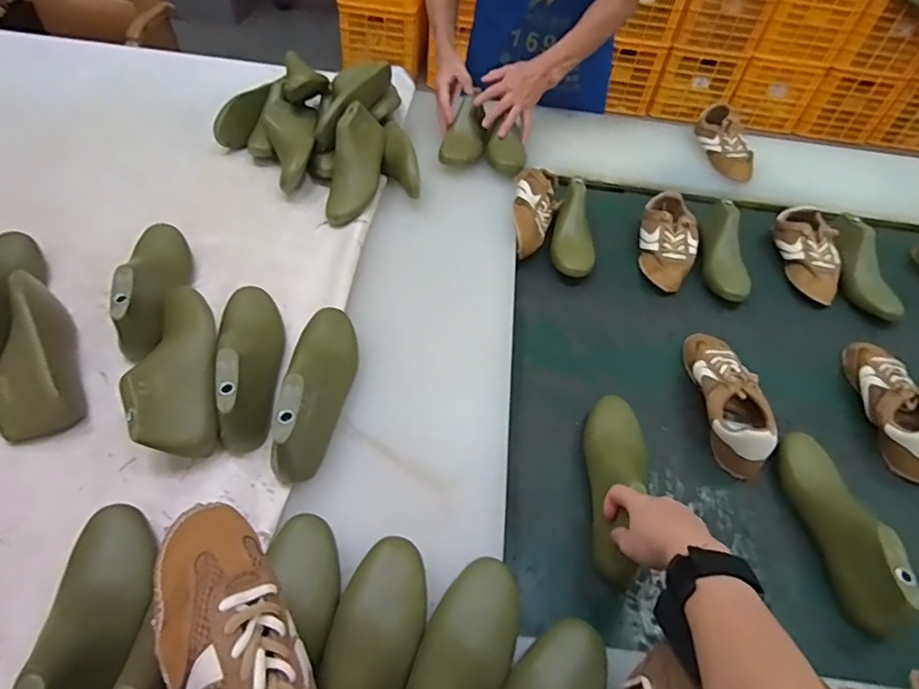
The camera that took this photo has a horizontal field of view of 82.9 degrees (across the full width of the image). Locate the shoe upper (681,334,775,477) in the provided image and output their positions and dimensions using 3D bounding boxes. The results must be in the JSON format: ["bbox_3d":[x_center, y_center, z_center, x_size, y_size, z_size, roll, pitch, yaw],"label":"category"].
[{"bbox_3d":[0.357,0.061,0.702,0.081,0.067,0.226,2,50,-3],"label":"shoe upper"}]

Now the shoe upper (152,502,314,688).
[{"bbox_3d":[-0.131,0.203,0.312,0.072,0.088,0.208,-17,73,-21],"label":"shoe upper"}]

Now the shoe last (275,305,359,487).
[{"bbox_3d":[-0.163,0.033,0.594,0.069,0.075,0.240,0,50,-5],"label":"shoe last"}]

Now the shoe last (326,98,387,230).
[{"bbox_3d":[-0.172,-0.298,0.858,0.077,0.071,0.221,8,73,1],"label":"shoe last"}]

